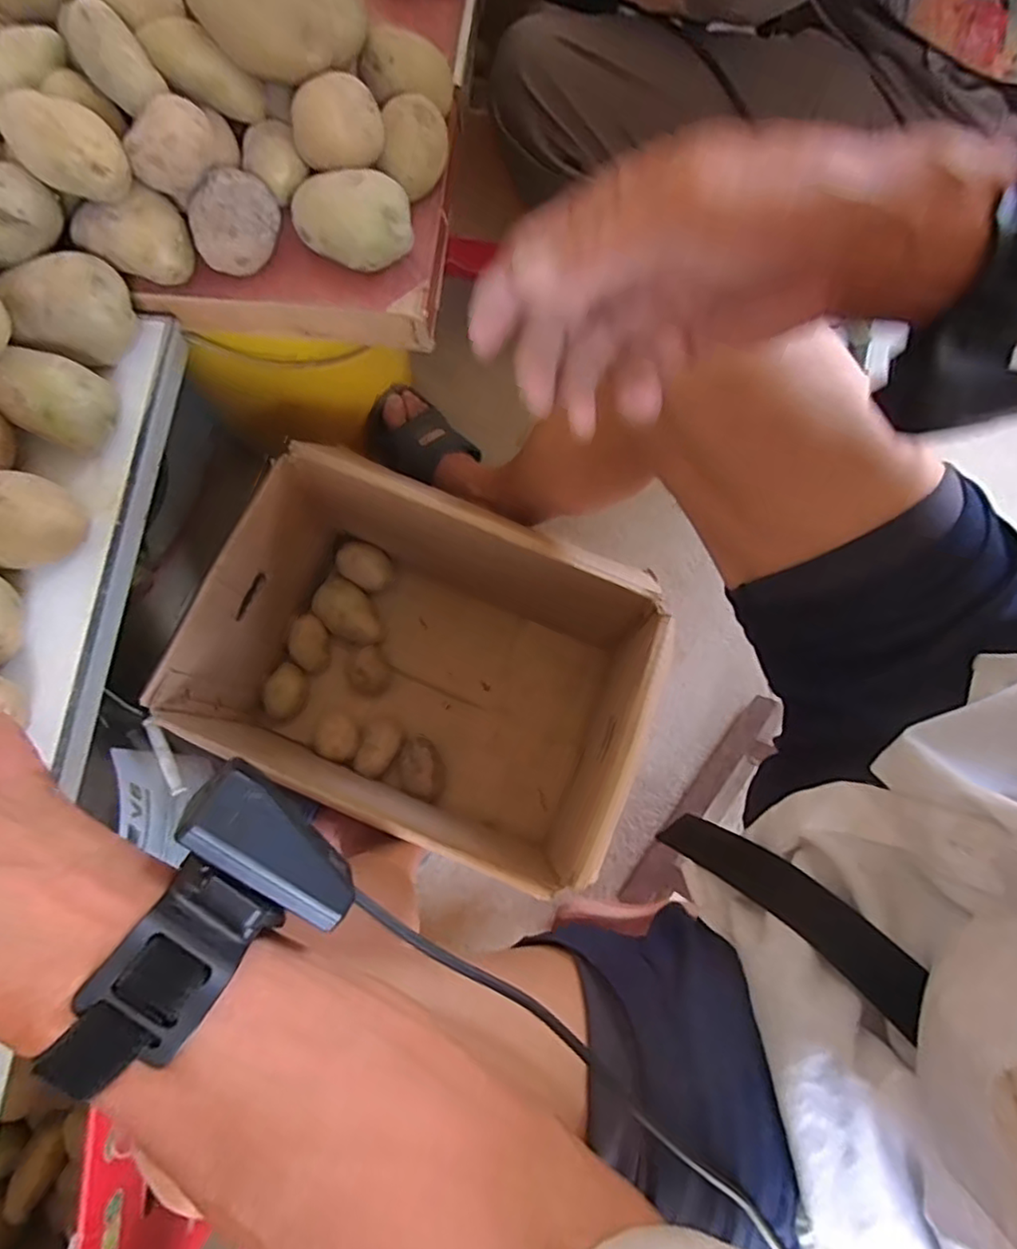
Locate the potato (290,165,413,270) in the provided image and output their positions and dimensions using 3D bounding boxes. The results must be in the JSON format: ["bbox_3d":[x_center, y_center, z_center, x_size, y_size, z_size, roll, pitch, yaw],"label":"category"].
[{"bbox_3d":[-0.105,-0.270,0.433,0.078,0.053,0.046,-5,76,-2],"label":"potato"}]

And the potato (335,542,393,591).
[{"bbox_3d":[-0.177,-0.070,0.792,0.065,0.054,0.049,11,76,2],"label":"potato"}]

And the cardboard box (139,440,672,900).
[{"bbox_3d":[-0.058,0.052,0.680,0.445,0.250,0.308,24,77,5],"label":"cardboard box"}]

